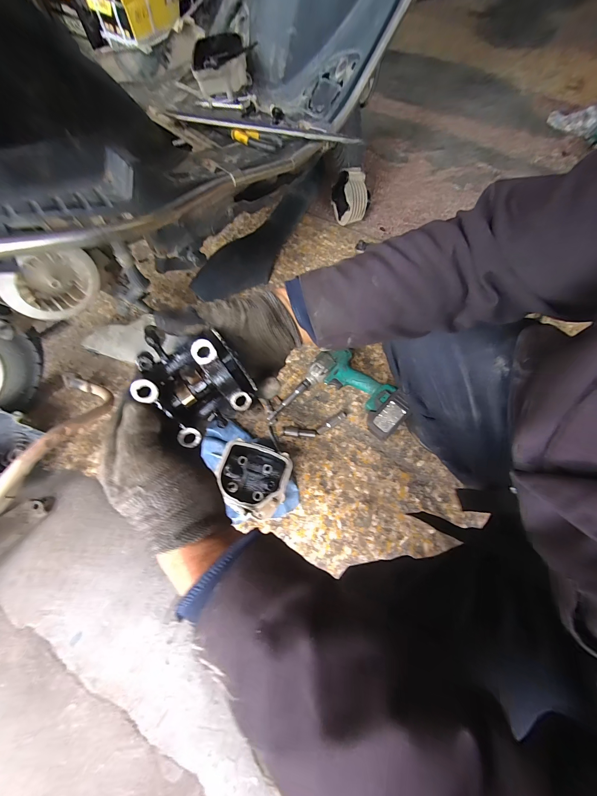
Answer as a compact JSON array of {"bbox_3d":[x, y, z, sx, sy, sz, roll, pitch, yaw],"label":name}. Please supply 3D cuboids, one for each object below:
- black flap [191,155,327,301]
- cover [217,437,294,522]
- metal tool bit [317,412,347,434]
[{"bbox_3d":[-0.083,-0.485,0.833,0.119,0.085,0.570,29,70,9],"label":"black flap"},{"bbox_3d":[-0.089,0.162,0.575,0.147,0.075,0.127,21,68,6],"label":"cover"},{"bbox_3d":[0.078,0.055,0.648,0.081,0.018,0.017,-33,73,-14],"label":"metal tool bit"}]

